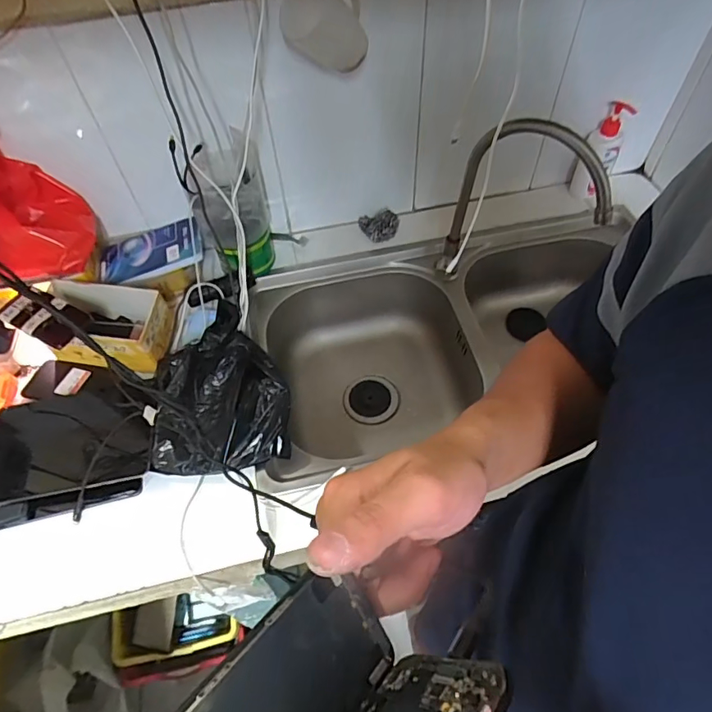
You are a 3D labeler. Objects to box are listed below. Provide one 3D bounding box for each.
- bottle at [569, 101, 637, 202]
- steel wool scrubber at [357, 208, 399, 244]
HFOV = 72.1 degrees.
[{"bbox_3d":[0.451,-0.373,0.910,0.069,0.189,0.050,8,56,8],"label":"bottle"},{"bbox_3d":[0.043,-0.251,0.928,0.061,0.054,0.066,-1,55,2],"label":"steel wool scrubber"}]

